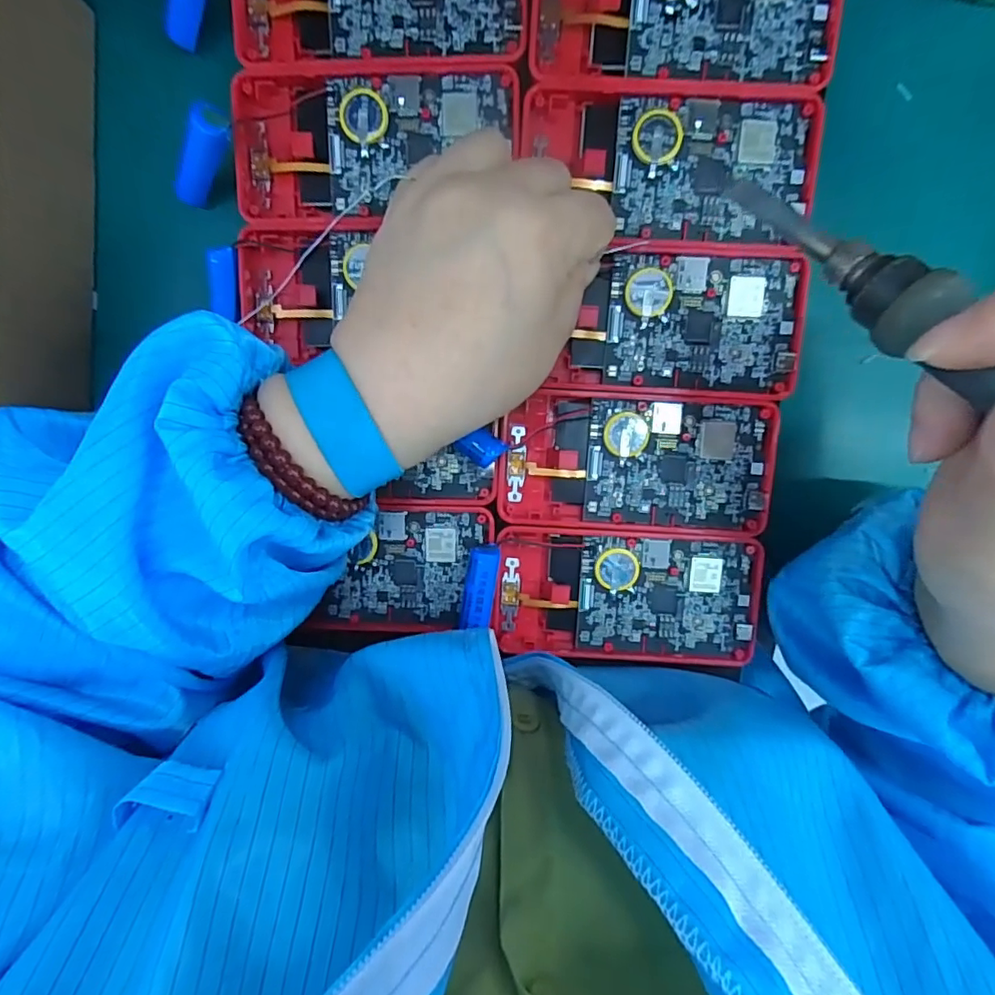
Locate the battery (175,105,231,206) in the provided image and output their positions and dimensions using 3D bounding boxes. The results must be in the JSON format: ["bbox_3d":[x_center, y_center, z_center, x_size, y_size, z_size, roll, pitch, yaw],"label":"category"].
[{"bbox_3d":[-0.129,-0.146,0.243,0.052,0.012,0.013,-22,100,49],"label":"battery"}]

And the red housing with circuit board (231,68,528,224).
[{"bbox_3d":[-0.053,-0.154,0.245,0.123,0.013,0.059,0,99,4],"label":"red housing with circuit board"}]

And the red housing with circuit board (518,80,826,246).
[{"bbox_3d":[0.072,-0.141,0.239,0.120,0.012,0.060,4,98,0],"label":"red housing with circuit board"}]

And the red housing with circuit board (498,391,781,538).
[{"bbox_3d":[0.063,-0.015,0.259,0.121,0.012,0.061,4,99,3],"label":"red housing with circuit board"}]

